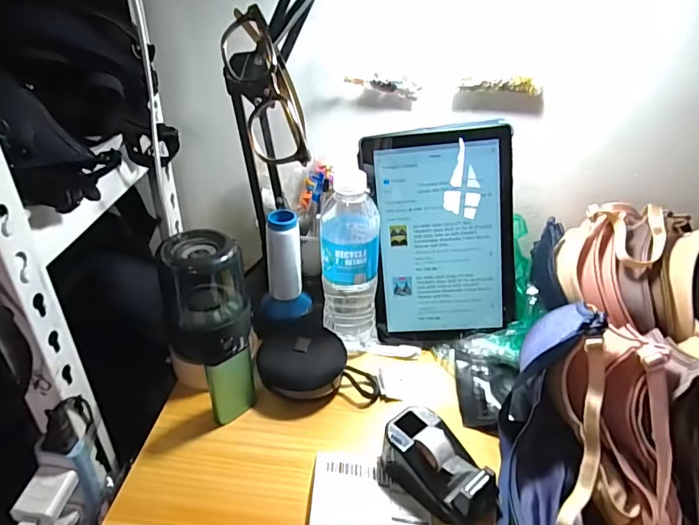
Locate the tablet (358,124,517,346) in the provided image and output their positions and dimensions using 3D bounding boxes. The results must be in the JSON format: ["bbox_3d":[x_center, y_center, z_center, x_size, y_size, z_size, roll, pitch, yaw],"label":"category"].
[{"bbox_3d":[0.103,-0.022,0.534,0.156,0.240,0.010,-4,14,9],"label":"tablet"}]

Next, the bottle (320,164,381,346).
[{"bbox_3d":[0.001,-0.001,0.522,0.060,0.216,0.065,0,34,-4],"label":"bottle"}]

